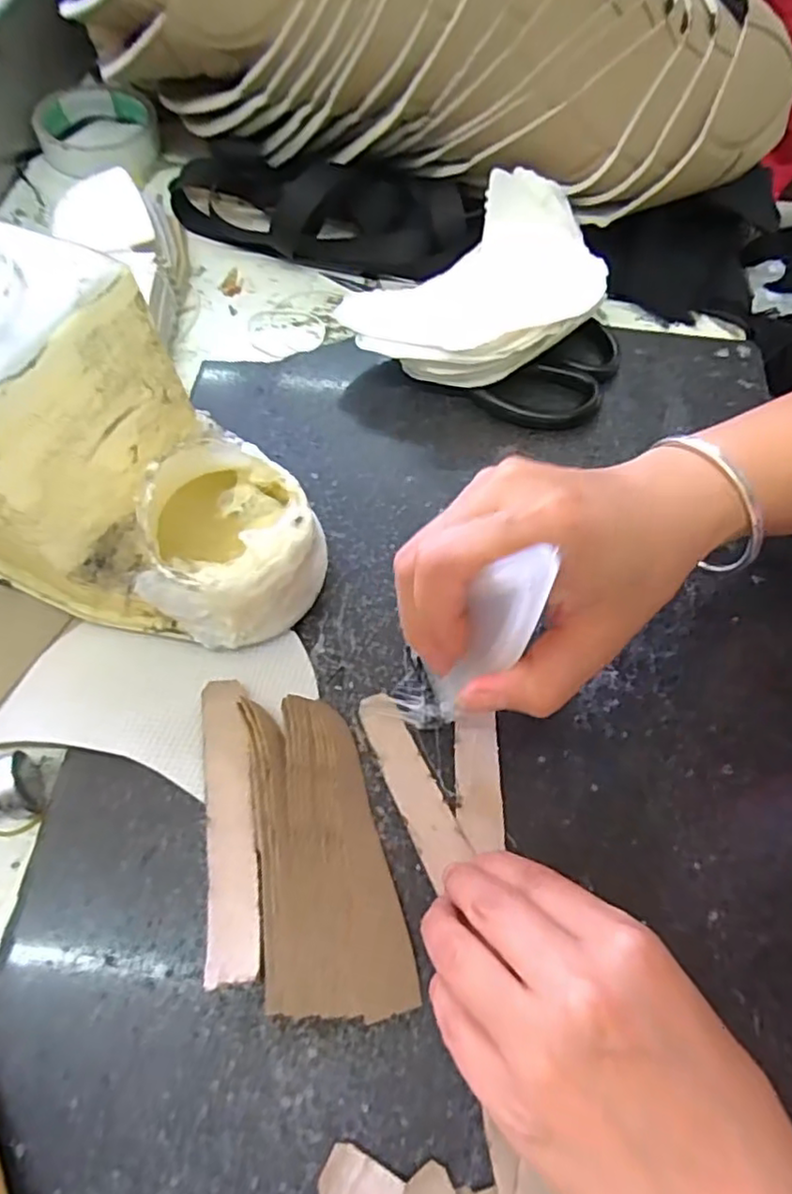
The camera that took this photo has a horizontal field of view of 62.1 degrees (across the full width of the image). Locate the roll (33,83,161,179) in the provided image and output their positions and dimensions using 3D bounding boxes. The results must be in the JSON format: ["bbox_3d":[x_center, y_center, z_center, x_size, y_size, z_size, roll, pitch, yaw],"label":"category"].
[{"bbox_3d":[-0.231,-0.365,0.512,0.087,0.023,0.086,-11,63,-8],"label":"roll"}]

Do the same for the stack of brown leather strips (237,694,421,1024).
[{"bbox_3d":[-0.028,0.099,0.261,0.052,0.010,0.119,-3,64,-21],"label":"stack of brown leather strips"}]

